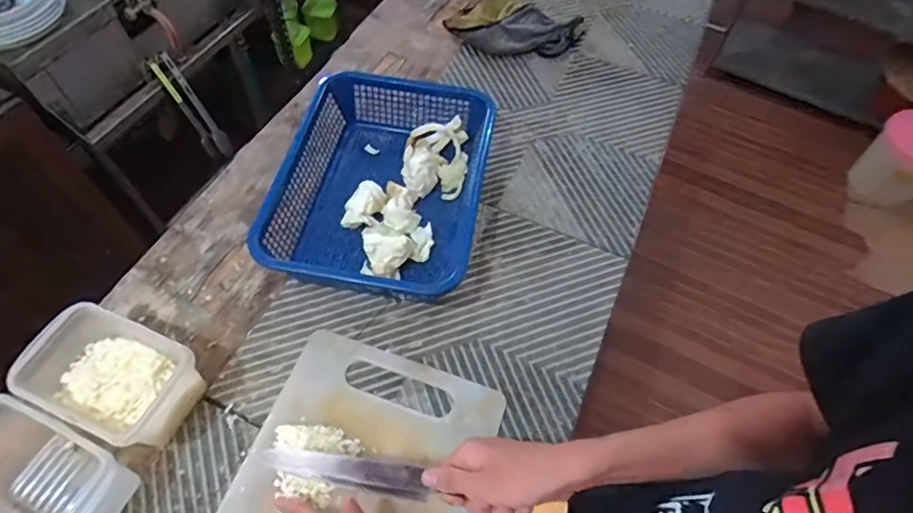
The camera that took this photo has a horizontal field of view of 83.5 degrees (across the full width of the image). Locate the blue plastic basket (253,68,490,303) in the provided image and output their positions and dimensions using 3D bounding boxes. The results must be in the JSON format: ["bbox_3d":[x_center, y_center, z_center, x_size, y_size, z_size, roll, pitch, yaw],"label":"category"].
[{"bbox_3d":[-0.101,-0.093,0.694,0.243,0.093,0.320,9,60,3],"label":"blue plastic basket"}]

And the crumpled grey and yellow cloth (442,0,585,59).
[{"bbox_3d":[0.100,-0.411,0.917,0.229,0.056,0.110,19,61,9],"label":"crumpled grey and yellow cloth"}]

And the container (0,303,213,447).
[{"bbox_3d":[-0.365,0.130,0.551,0.147,0.093,0.104,22,61,10],"label":"container"}]

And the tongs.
[{"bbox_3d":[-0.635,-0.354,1.235,0.036,0.262,0.050,25,60,36],"label":"tongs"}]

